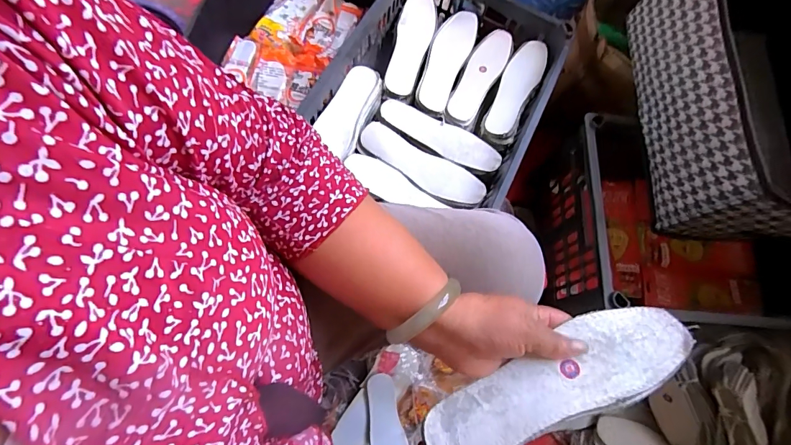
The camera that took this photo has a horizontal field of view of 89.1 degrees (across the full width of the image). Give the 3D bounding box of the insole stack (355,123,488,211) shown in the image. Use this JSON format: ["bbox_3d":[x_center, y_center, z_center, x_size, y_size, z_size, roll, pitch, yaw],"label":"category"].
[{"bbox_3d":[0.042,-0.096,0.683,0.229,0.026,0.079,30,75,8],"label":"insole stack"}]

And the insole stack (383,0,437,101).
[{"bbox_3d":[0.026,-0.334,0.765,0.065,0.036,0.227,16,74,4],"label":"insole stack"}]

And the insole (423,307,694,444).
[{"bbox_3d":[0.133,0.130,0.333,0.229,0.006,0.068,-21,52,-5],"label":"insole"}]

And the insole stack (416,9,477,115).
[{"bbox_3d":[0.093,-0.302,0.784,0.074,0.057,0.228,21,74,5],"label":"insole stack"}]

